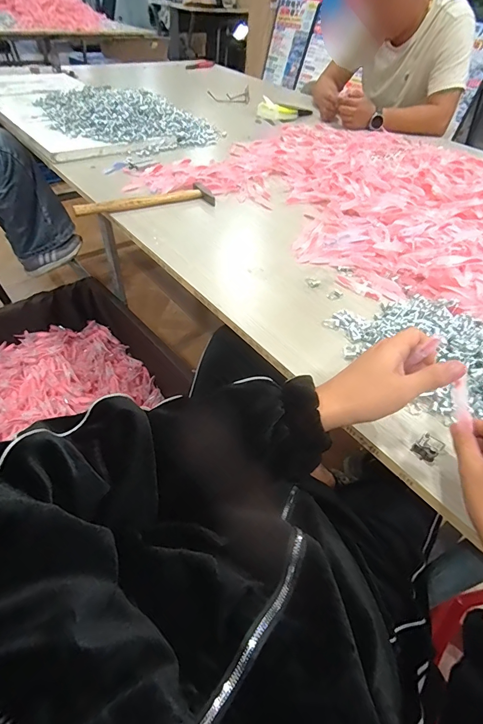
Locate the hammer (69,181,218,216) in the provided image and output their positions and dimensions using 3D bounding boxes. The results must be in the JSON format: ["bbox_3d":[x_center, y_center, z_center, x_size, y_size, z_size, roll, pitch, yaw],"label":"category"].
[{"bbox_3d":[-0.190,-0.320,0.758,0.275,0.038,0.068,-14,50,-18],"label":"hammer"}]

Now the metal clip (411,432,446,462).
[{"bbox_3d":[0.196,0.088,0.394,0.019,0.024,0.023,-30,56,-29],"label":"metal clip"}]

